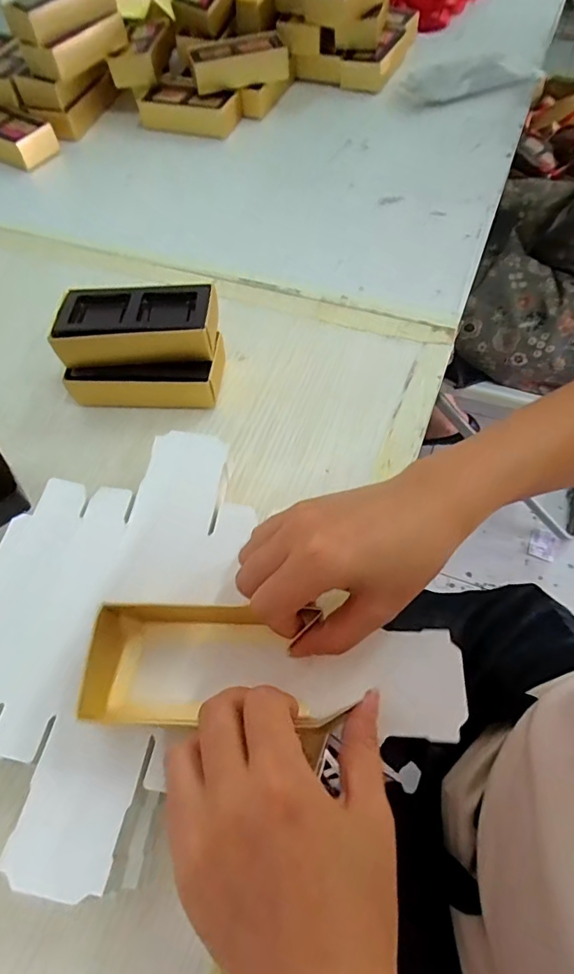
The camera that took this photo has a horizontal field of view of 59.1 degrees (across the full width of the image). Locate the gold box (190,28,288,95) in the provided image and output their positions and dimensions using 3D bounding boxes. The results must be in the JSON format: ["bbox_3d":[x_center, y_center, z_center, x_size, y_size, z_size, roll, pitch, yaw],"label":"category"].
[{"bbox_3d":[-0.058,-0.516,0.615,0.116,0.033,0.055,-17,60,-7],"label":"gold box"}]

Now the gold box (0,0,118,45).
[{"bbox_3d":[-0.256,-0.545,0.573,0.060,0.034,0.120,39,69,23],"label":"gold box"}]

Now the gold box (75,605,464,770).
[{"bbox_3d":[-0.004,0.093,0.258,0.183,0.038,0.065,5,60,4],"label":"gold box"}]

